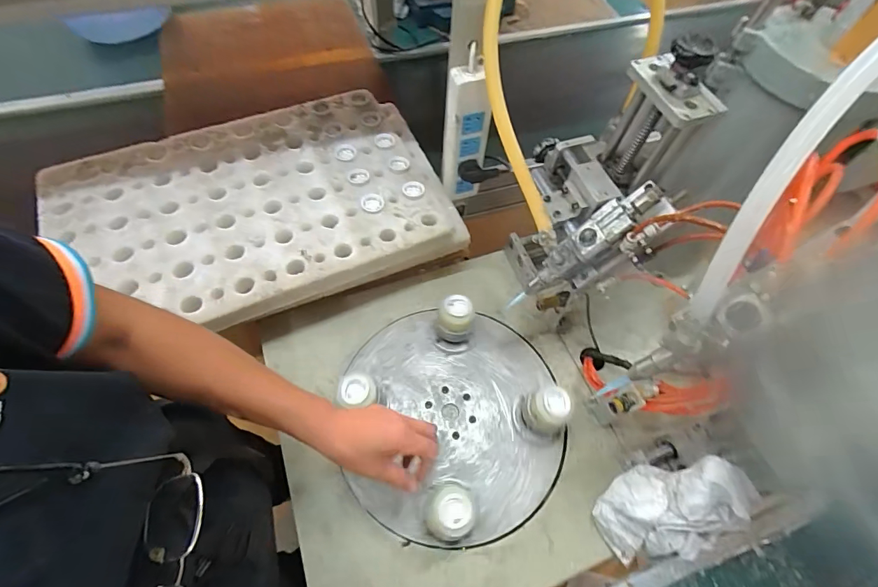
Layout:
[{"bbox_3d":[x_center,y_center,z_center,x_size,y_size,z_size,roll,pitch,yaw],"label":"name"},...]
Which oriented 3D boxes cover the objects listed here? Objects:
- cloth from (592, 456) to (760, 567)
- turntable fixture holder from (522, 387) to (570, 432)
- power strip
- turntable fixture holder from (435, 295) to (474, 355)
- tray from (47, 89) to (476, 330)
[{"bbox_3d":[0.296,0.268,0.506,0.172,0.130,0.103,-8,62,-7],"label":"cloth"},{"bbox_3d":[0.148,0.164,0.576,0.050,0.096,0.059,2,61,-2],"label":"turntable fixture holder"},{"bbox_3d":[0.041,-0.232,0.617,0.063,0.214,0.030,6,61,1],"label":"power strip"},{"bbox_3d":[0.025,0.049,0.634,0.059,0.090,0.064,-2,62,-4],"label":"turntable fixture holder"},{"bbox_3d":[-0.281,-0.139,0.646,0.565,0.050,0.369,-20,64,-13],"label":"tray"}]

